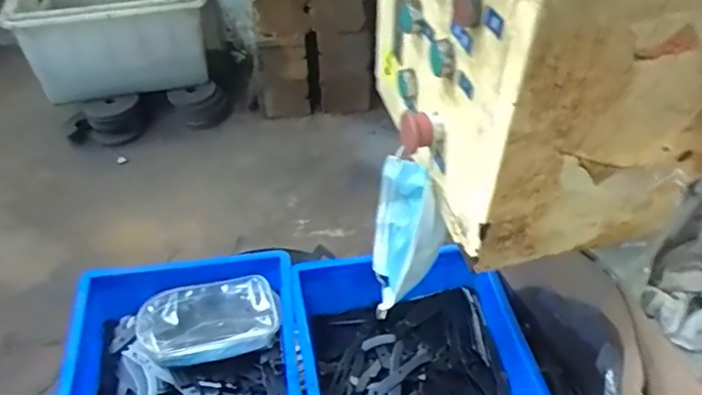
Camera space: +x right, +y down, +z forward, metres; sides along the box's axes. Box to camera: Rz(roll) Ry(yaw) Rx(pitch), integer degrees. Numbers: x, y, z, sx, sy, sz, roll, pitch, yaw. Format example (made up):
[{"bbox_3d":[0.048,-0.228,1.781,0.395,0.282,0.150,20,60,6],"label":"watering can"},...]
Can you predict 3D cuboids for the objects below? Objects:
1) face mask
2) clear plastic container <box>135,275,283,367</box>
[{"bbox_3d":[0.059,0.043,0.575,0.063,0.158,0.093,-2,45,-2],"label":"face mask"},{"bbox_3d":[-0.208,0.179,0.805,0.202,0.044,0.110,-10,46,-10],"label":"clear plastic container"}]

